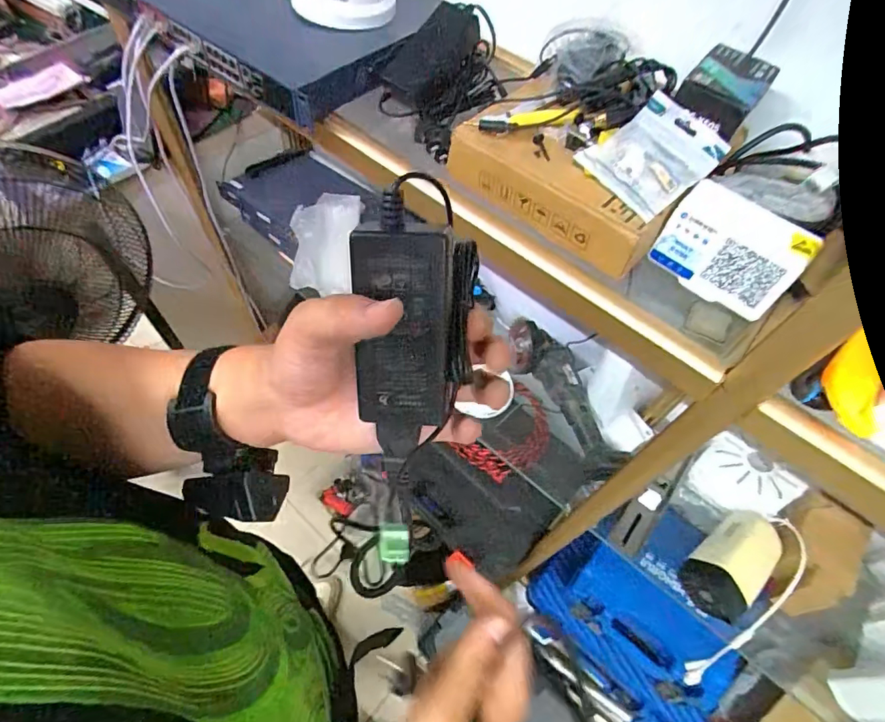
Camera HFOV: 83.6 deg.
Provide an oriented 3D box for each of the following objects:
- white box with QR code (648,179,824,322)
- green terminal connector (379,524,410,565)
[{"bbox_3d":[0.256,-0.100,0.442,0.108,0.060,0.063,38,63,19],"label":"white box with QR code"},{"bbox_3d":[-0.017,0.066,0.178,0.010,0.009,0.011,-1,58,-5],"label":"green terminal connector"}]

